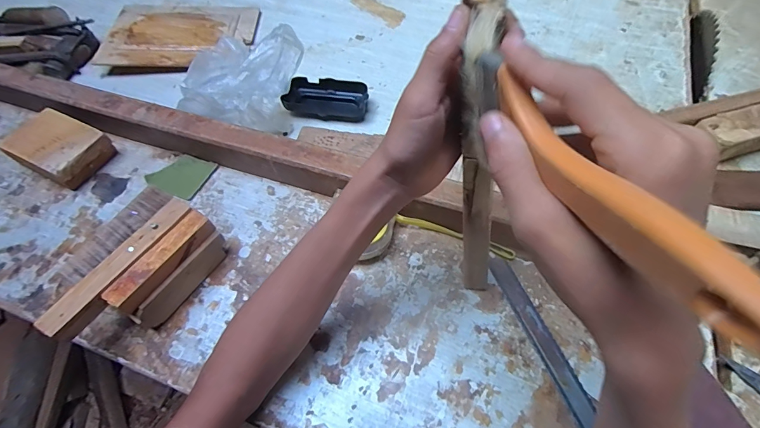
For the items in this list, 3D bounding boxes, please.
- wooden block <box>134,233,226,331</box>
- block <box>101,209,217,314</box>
[{"bbox_3d":[-0.191,0.066,0.380,0.007,0.040,0.101,27,63,18],"label":"wooden block"},{"bbox_3d":[-0.203,0.042,0.359,0.024,0.018,0.104,28,63,19],"label":"block"}]

